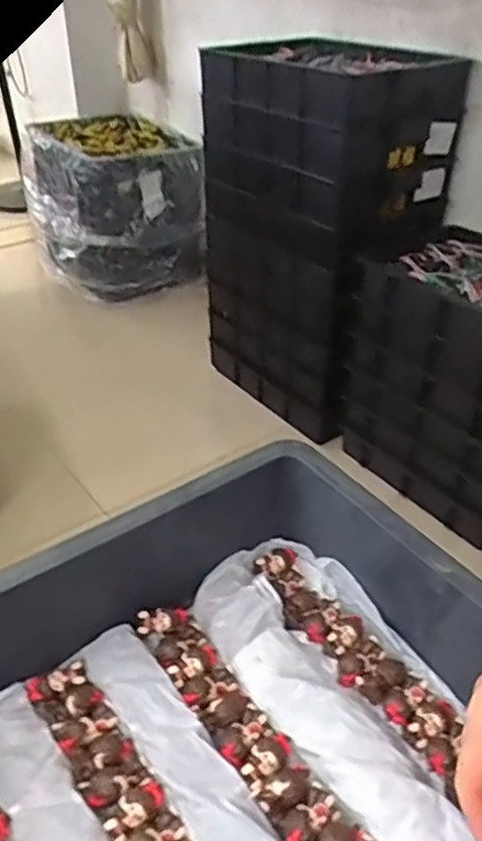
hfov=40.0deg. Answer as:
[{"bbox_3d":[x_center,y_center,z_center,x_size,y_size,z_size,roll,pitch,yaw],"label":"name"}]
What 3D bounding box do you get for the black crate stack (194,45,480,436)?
[{"bbox_3d":[0.213,-0.448,1.639,0.453,0.774,0.502,-24,43,-29],"label":"black crate stack"}]

